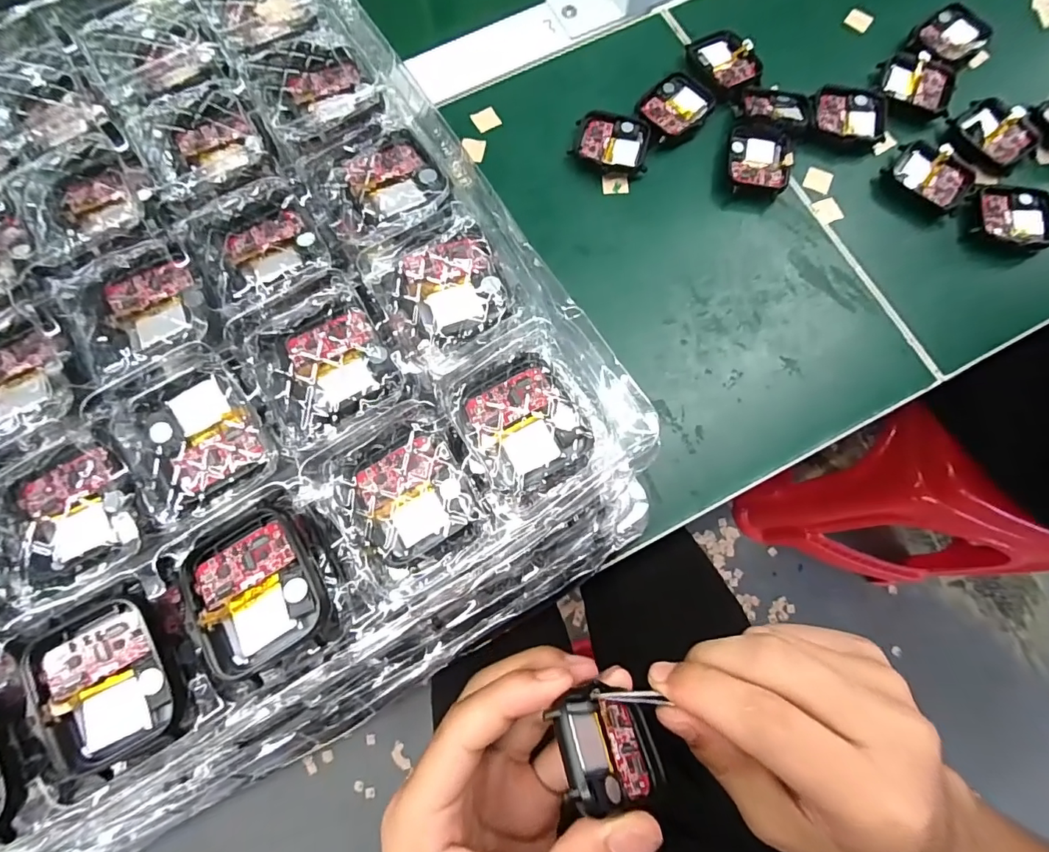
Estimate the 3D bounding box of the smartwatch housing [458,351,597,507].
[{"bbox_3d":[0.000,-0.001,0.164,0.037,0.008,0.046,-27,80,-5],"label":"smartwatch housing"}]

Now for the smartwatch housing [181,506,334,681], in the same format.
[{"bbox_3d":[-0.082,0.050,0.150,0.039,0.008,0.044,-29,80,-6],"label":"smartwatch housing"}]

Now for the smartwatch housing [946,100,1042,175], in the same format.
[{"bbox_3d":[0.290,-0.180,0.297,0.038,0.009,0.047,-38,81,-7],"label":"smartwatch housing"}]

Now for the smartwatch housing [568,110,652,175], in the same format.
[{"bbox_3d":[0.053,-0.172,0.299,0.045,0.009,0.038,10,79,2],"label":"smartwatch housing"}]

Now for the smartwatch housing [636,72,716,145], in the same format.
[{"bbox_3d":[0.092,-0.198,0.302,0.044,0.005,0.038,-43,82,-8],"label":"smartwatch housing"}]

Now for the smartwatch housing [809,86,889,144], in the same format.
[{"bbox_3d":[0.202,-0.195,0.303,0.047,0.009,0.041,16,79,3],"label":"smartwatch housing"}]

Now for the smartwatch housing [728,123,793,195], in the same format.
[{"bbox_3d":[0.141,-0.160,0.293,0.038,0.012,0.041,7,79,1],"label":"smartwatch housing"}]

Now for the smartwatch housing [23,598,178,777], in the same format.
[{"bbox_3d":[-0.125,0.077,0.149,0.035,0.013,0.044,-25,77,-5],"label":"smartwatch housing"}]

